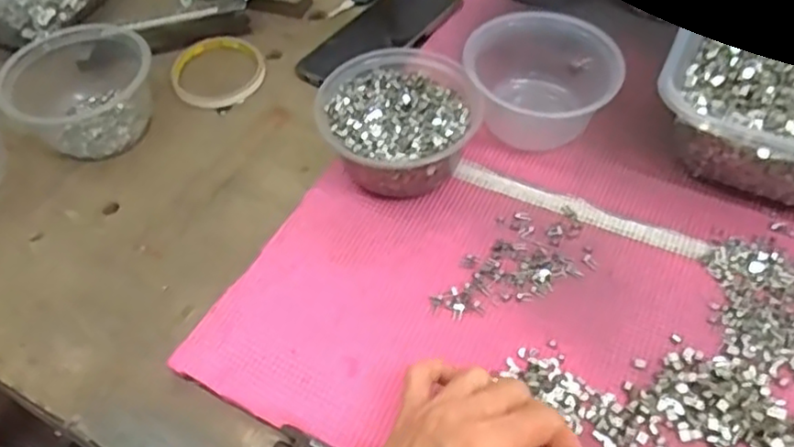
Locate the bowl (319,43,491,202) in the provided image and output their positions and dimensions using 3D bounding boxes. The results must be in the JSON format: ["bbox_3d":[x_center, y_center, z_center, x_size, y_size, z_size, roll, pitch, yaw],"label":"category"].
[{"bbox_3d":[0.002,-0.075,0.491,0.110,0.061,0.118,-2,53,3],"label":"bowl"}]

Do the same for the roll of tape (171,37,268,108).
[{"bbox_3d":[-0.162,-0.138,0.597,0.082,0.011,0.089,-2,53,3],"label":"roll of tape"}]

